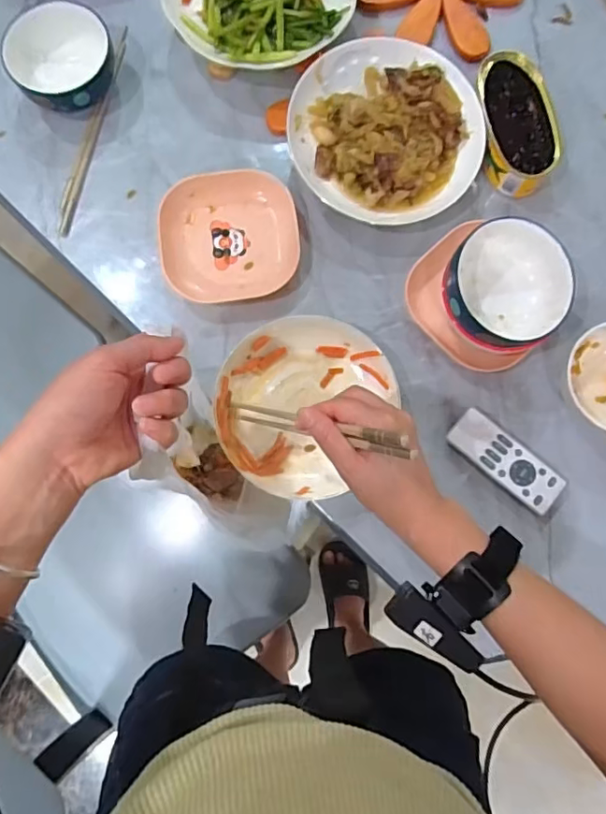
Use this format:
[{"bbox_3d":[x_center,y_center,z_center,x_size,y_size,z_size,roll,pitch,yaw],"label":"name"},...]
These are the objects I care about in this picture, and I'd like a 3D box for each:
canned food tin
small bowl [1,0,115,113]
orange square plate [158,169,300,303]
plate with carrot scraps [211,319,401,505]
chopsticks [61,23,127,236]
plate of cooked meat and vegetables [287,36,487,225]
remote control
[{"bbox_3d":[0.226,-0.303,0.592,0.072,0.048,0.138,-11,80,-3],"label":"canned food tin"},{"bbox_3d":[-0.258,-0.365,0.600,0.102,0.061,0.109,0,80,-1],"label":"small bowl"},{"bbox_3d":[-0.077,-0.181,0.582,0.138,0.024,0.135,-9,80,-2],"label":"orange square plate"},{"bbox_3d":[0.004,-0.001,0.547,0.172,0.032,0.176,0,80,-1],"label":"plate with carrot scraps"},{"bbox_3d":[-0.232,-0.305,0.611,0.018,0.004,0.252,12,80,1],"label":"chopsticks"},{"bbox_3d":[0.088,-0.296,0.593,0.195,0.044,0.188,0,80,-1],"label":"plate of cooked meat and vegetables"},{"bbox_3d":[0.201,0.053,0.550,0.119,0.021,0.045,41,82,6],"label":"remote control"}]

